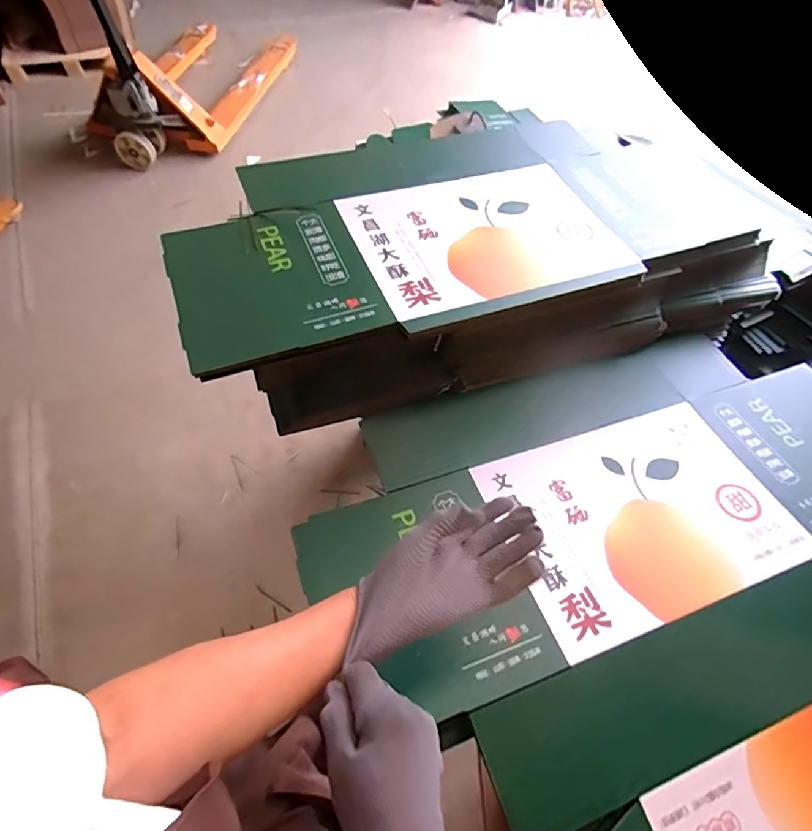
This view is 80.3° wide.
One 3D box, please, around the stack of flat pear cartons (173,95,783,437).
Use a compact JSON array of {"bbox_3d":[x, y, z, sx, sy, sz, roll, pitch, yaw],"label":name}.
[{"bbox_3d":[0.123,-0.307,0.869,0.990,0.168,0.473,-15,60,-13],"label":"stack of flat pear cartons"}]

